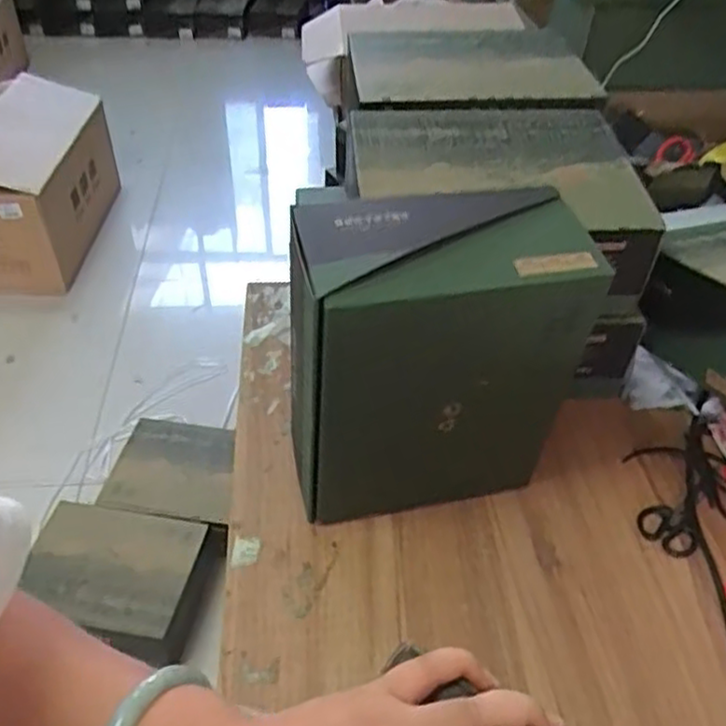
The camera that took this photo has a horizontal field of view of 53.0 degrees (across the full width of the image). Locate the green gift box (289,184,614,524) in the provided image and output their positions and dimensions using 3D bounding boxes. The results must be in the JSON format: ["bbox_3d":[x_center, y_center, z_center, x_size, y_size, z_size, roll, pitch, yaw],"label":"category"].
[{"bbox_3d":[0.065,0.013,0.716,0.250,0.327,0.128,-6,44,-8],"label":"green gift box"}]

